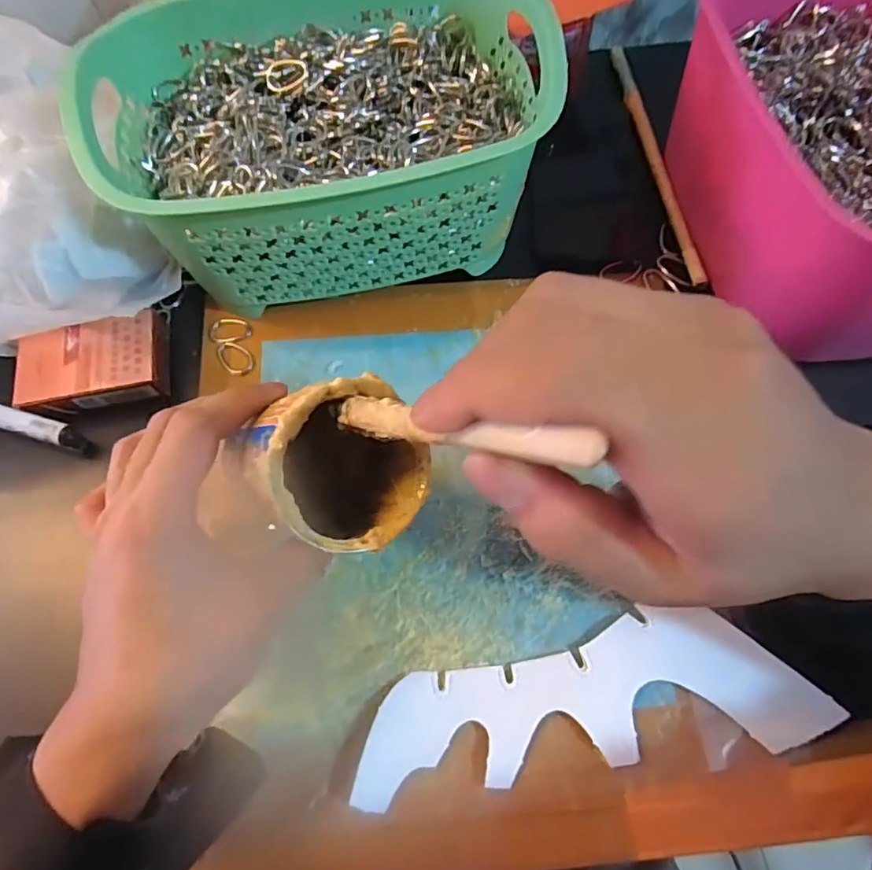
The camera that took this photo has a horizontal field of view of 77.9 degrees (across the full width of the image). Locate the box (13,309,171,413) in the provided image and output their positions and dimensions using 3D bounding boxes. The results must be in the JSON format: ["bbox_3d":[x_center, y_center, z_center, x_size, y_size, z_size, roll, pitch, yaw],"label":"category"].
[{"bbox_3d":[-0.228,-0.046,0.360,0.088,0.023,0.057,-10,67,-3],"label":"box"}]

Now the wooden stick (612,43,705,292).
[{"bbox_3d":[0.174,-0.229,0.434,0.012,0.013,0.273,-4,67,0],"label":"wooden stick"}]

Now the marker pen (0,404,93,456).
[{"bbox_3d":[-0.257,-0.005,0.342,0.082,0.014,0.015,15,68,8],"label":"marker pen"}]

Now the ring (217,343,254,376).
[{"bbox_3d":[-0.138,-0.053,0.373,0.019,0.004,0.030,-37,71,-13],"label":"ring"}]

